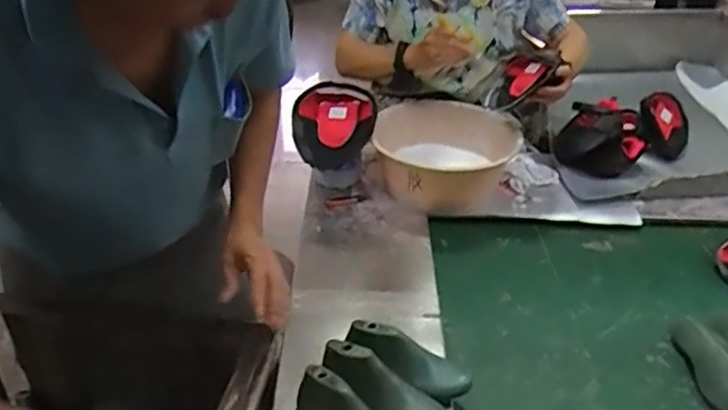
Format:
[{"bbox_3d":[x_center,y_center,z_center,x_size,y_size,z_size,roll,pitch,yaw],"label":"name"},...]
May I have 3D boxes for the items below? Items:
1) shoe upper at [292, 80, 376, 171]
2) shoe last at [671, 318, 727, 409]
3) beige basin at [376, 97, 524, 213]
[{"bbox_3d":[-0.059,-0.152,1.219,0.160,0.134,0.088,-7,34,-12],"label":"shoe upper"},{"bbox_3d":[0.499,0.227,0.892,0.047,0.059,0.163,-3,34,-5],"label":"shoe last"},{"bbox_3d":[0.158,-0.102,1.250,0.297,0.163,0.240,11,35,16],"label":"beige basin"}]

